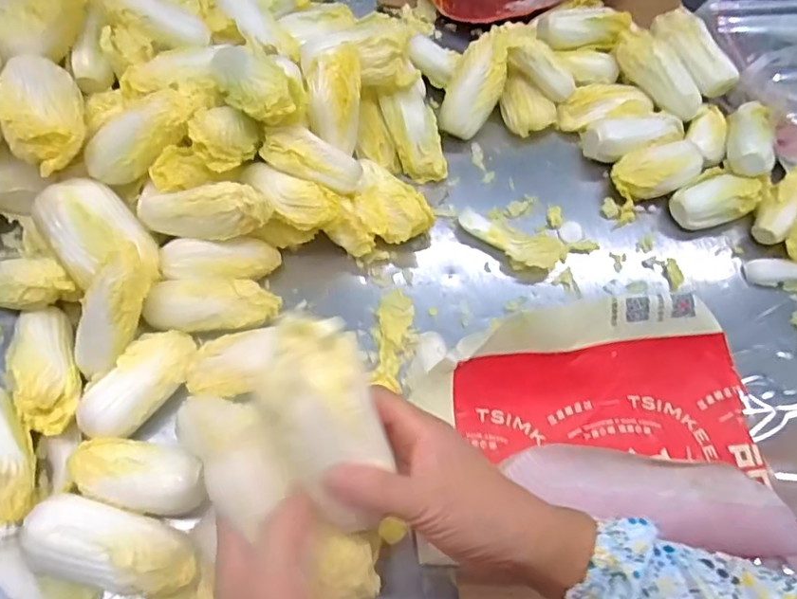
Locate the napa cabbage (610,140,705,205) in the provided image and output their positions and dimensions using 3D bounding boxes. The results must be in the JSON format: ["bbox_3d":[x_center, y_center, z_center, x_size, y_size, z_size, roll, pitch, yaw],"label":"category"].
[{"bbox_3d":[0.289,-0.144,0.637,0.098,0.045,0.057,-20,65,-12],"label":"napa cabbage"}]

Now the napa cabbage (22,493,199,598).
[{"bbox_3d":[-0.209,0.185,0.425,0.124,0.055,0.052,16,64,5],"label":"napa cabbage"}]

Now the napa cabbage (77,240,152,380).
[{"bbox_3d":[-0.242,0.013,0.480,0.043,0.033,0.118,28,102,12],"label":"napa cabbage"}]

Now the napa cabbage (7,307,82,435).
[{"bbox_3d":[-0.300,0.062,0.497,0.051,0.050,0.117,-17,64,-11],"label":"napa cabbage"}]

